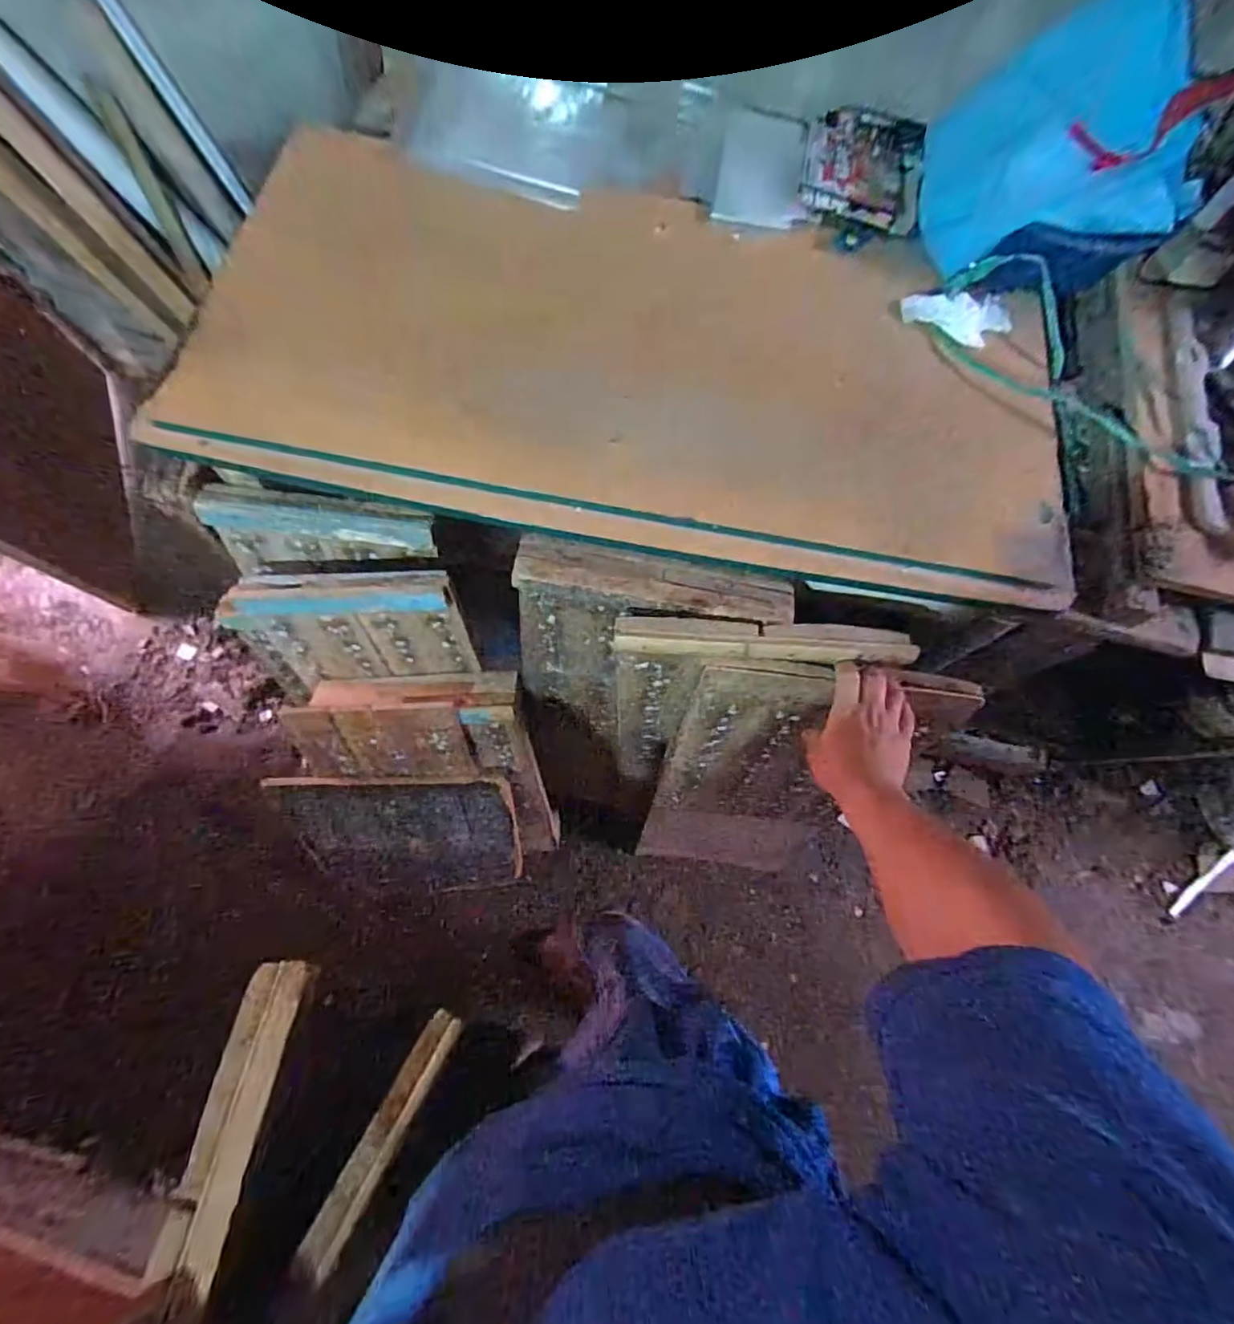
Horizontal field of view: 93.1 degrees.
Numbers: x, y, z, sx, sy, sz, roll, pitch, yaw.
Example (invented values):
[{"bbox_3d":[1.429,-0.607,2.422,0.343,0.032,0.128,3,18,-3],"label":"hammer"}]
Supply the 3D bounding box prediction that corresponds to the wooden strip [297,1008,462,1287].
[{"bbox_3d":[-0.170,0.347,0.432,0.025,0.008,0.161,27,60,6],"label":"wooden strip"}]

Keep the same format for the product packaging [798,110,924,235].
[{"bbox_3d":[0.336,-0.675,0.789,0.162,0.021,0.195,9,74,2],"label":"product packaging"}]

